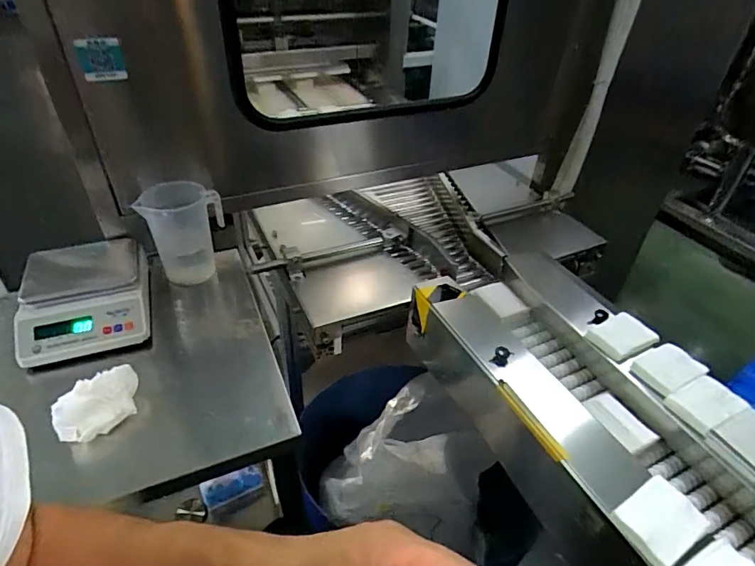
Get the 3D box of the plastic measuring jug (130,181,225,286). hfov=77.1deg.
[{"bbox_3d":[-0.376,-0.101,0.918,0.130,0.161,0.112,7,39,6],"label":"plastic measuring jug"}]

